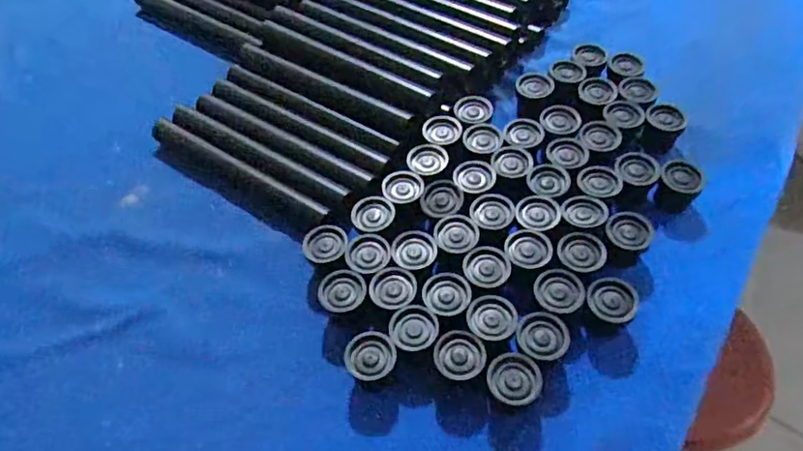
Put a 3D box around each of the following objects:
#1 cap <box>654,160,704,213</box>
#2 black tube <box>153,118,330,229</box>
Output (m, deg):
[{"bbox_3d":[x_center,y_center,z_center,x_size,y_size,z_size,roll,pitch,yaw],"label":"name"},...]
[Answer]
[{"bbox_3d":[0.230,-0.032,0.468,0.032,0.025,0.037,24,59,20],"label":"cap"},{"bbox_3d":[-0.153,-0.049,0.510,0.205,0.019,0.022,26,60,22],"label":"black tube"}]

